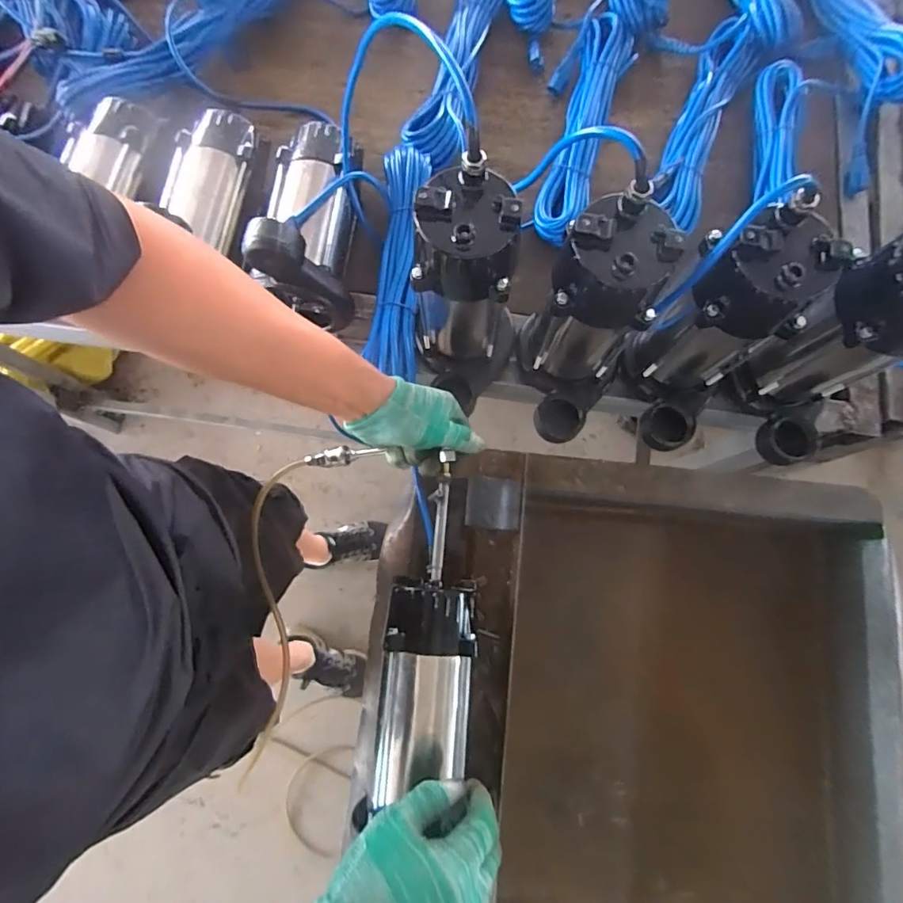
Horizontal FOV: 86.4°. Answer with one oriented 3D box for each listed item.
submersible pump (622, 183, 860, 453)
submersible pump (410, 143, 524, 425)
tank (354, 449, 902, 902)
[{"bbox_3d":[0.251,-0.106,0.469,0.124,0.237,0.126,42,81,8],"label":"submersible pump"},{"bbox_3d":[0.018,-0.142,0.481,0.113,0.225,0.143,-5,78,-1],"label":"submersible pump"},{"bbox_3d":[0.205,0.416,0.634,0.611,0.303,0.748,7,78,1],"label":"tank"}]

